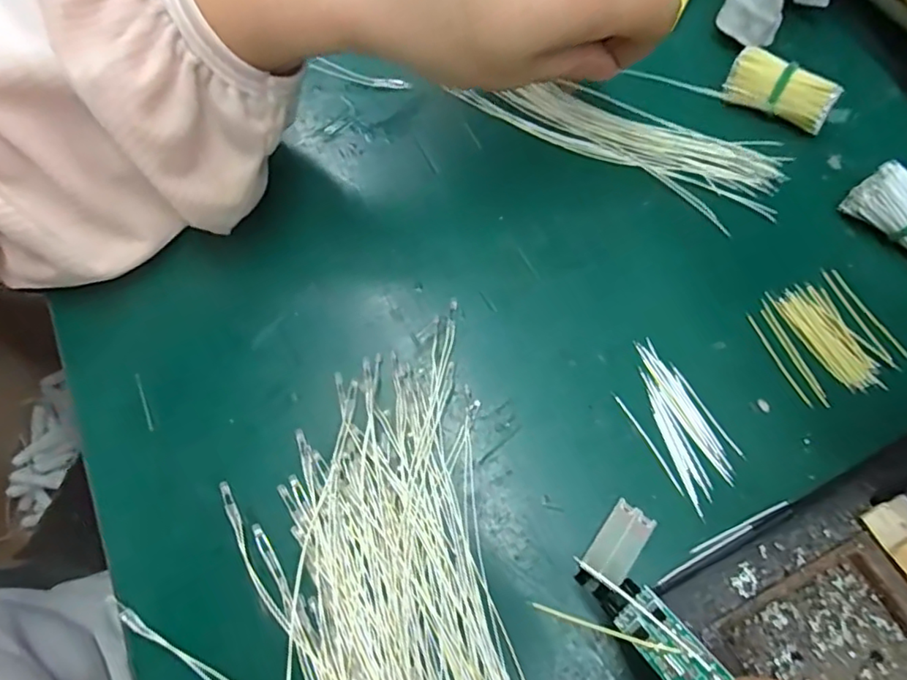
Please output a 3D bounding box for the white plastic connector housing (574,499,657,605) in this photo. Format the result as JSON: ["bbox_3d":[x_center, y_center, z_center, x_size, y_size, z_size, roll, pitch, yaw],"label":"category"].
[{"bbox_3d":[0.063,0.081,0.222,0.017,0.005,0.036,36,74,15],"label":"white plastic connector housing"}]

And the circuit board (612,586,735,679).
[{"bbox_3d":[0.063,0.090,0.170,0.016,0.004,0.029,-52,54,10],"label":"circuit board"}]

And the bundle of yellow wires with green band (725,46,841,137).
[{"bbox_3d":[0.163,-0.124,0.289,0.051,0.023,0.020,24,71,11],"label":"bundle of yellow wires with green band"}]

